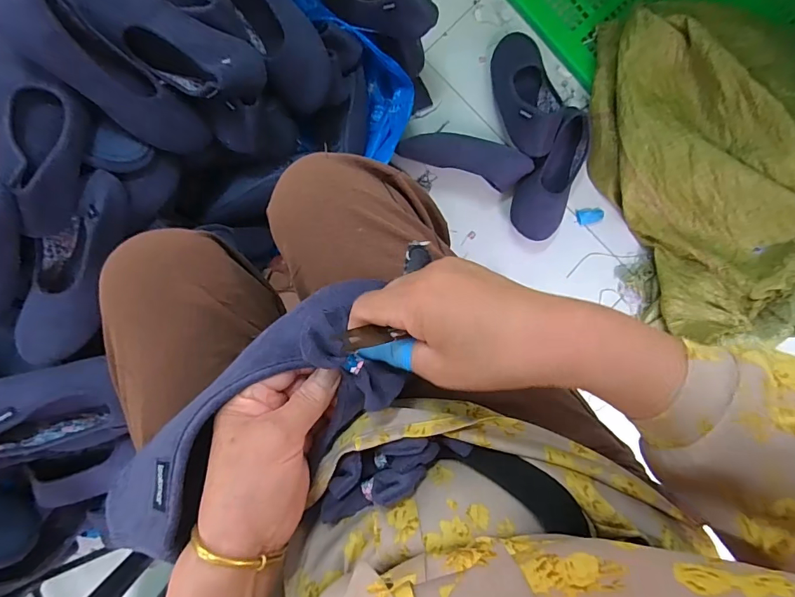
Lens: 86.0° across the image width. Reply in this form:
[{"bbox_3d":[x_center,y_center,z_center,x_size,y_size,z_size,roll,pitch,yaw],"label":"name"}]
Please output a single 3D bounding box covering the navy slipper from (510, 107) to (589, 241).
[{"bbox_3d":[0.282,-0.221,0.777,0.099,0.061,0.232,22,88,-3],"label":"navy slipper"}]

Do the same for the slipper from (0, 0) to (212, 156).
[{"bbox_3d":[-0.356,-0.273,0.530,0.250,0.055,0.076,38,86,-38],"label":"slipper"}]

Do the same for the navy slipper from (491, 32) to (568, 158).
[{"bbox_3d":[0.235,-0.376,0.779,0.100,0.064,0.255,-4,69,-3],"label":"navy slipper"}]

